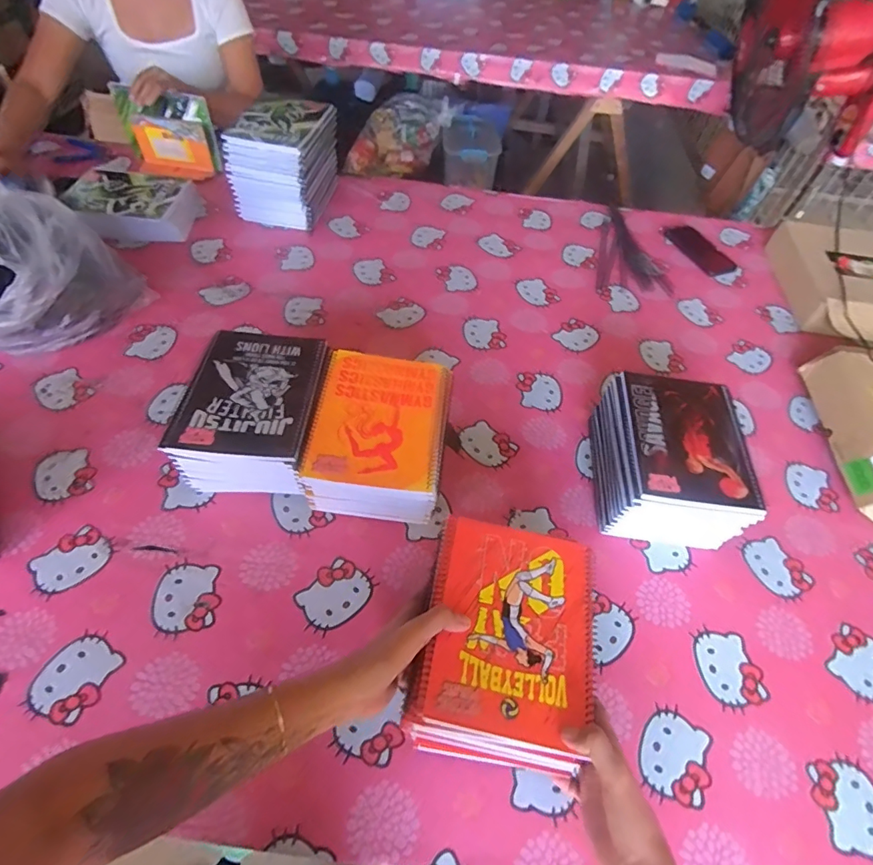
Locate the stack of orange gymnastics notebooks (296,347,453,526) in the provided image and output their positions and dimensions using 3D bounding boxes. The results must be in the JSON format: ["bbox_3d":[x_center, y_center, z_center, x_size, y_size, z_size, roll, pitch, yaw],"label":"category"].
[{"bbox_3d":[-0.073,0.018,0.649,0.159,0.122,0.203,8,54,0],"label":"stack of orange gymnastics notebooks"}]

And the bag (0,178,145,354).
[{"bbox_3d":[-0.662,-0.245,0.731,0.325,0.193,0.256,9,53,1],"label":"bag"}]

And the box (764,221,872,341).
[{"bbox_3d":[0.804,-0.283,0.969,0.222,0.085,0.323,8,53,1],"label":"box"}]

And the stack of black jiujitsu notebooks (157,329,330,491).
[{"bbox_3d":[-0.234,-0.021,0.661,0.164,0.121,0.196,7,53,-1],"label":"stack of black jiujitsu notebooks"}]

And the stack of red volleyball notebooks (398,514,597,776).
[{"bbox_3d":[0.069,0.197,0.485,0.160,0.045,0.212,11,53,3],"label":"stack of red volleyball notebooks"}]

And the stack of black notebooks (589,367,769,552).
[{"bbox_3d":[0.306,0.041,0.666,0.164,0.123,0.209,7,53,-1],"label":"stack of black notebooks"}]

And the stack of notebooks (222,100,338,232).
[{"bbox_3d":[-0.302,-0.544,1.008,0.165,0.160,0.220,13,53,4],"label":"stack of notebooks"}]

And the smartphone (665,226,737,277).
[{"bbox_3d":[0.574,-0.396,1.078,0.073,0.013,0.161,-18,57,-18],"label":"smartphone"}]

